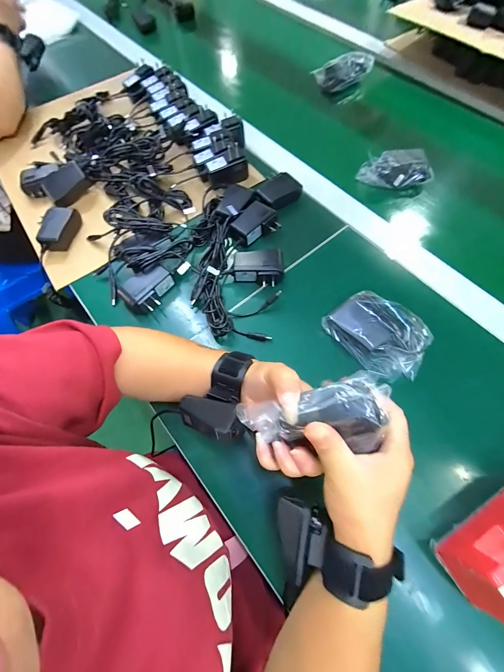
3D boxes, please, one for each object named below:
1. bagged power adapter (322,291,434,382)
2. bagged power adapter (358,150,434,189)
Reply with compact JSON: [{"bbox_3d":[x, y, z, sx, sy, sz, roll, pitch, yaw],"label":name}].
[{"bbox_3d":[0.159,-0.003,0.356,0.122,0.041,0.075,40,69,15],"label":"bagged power adapter"},{"bbox_3d":[0.253,-0.293,0.501,0.121,0.036,0.060,0,65,-2],"label":"bagged power adapter"}]

